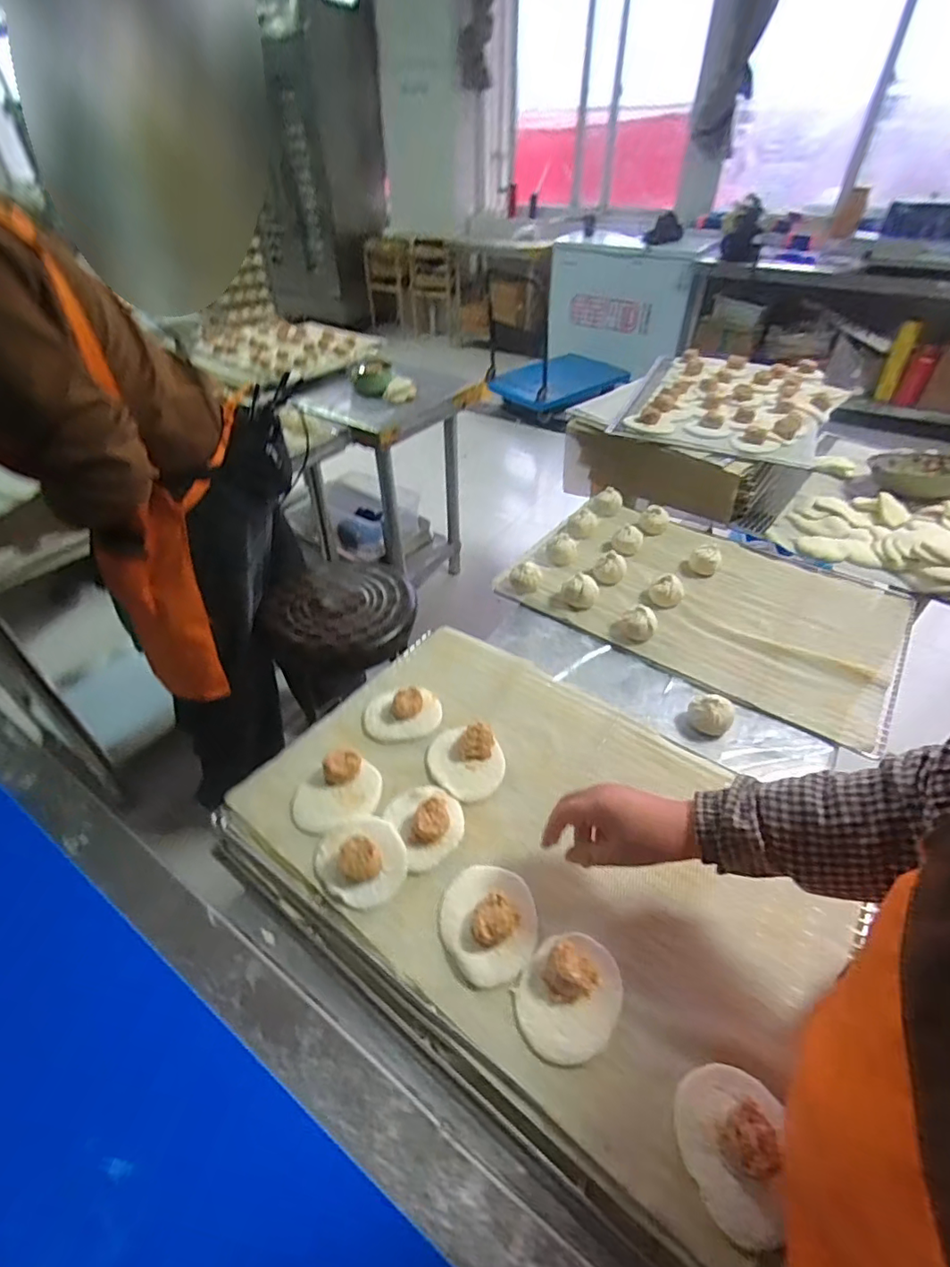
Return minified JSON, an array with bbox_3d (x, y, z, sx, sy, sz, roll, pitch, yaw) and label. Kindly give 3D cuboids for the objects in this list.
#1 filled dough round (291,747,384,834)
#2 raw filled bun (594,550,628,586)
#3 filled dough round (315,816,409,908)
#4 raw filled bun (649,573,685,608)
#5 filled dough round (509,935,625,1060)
[{"bbox_3d":[-0.156,0.170,0.610,0.098,0.034,0.091,-9,43,-9],"label":"filled dough round"},{"bbox_3d":[0.235,-0.114,0.940,0.055,0.042,0.047,11,43,11],"label":"raw filled bun"},{"bbox_3d":[-0.114,0.228,0.548,0.085,0.032,0.091,0,42,0],"label":"filled dough round"},{"bbox_3d":[0.316,-0.070,0.892,0.055,0.044,0.048,18,45,19],"label":"raw filled bun"},{"bbox_3d":[0.082,0.304,0.462,0.080,0.035,0.098,27,49,27],"label":"filled dough round"}]

